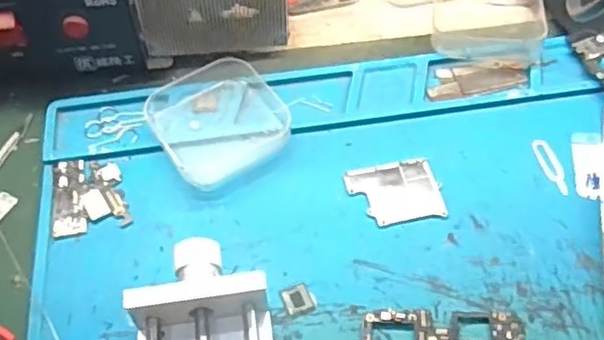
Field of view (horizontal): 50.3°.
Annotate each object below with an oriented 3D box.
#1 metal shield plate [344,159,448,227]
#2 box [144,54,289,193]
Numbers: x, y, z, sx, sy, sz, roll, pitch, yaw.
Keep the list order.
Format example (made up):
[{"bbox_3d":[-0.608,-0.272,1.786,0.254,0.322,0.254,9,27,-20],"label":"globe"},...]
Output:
[{"bbox_3d":[0.046,0.011,0.318,0.044,0.004,0.033,-8,57,-4],"label":"metal shield plate"},{"bbox_3d":[-0.045,-0.027,0.339,0.062,0.014,0.069,-30,61,-17],"label":"box"}]

